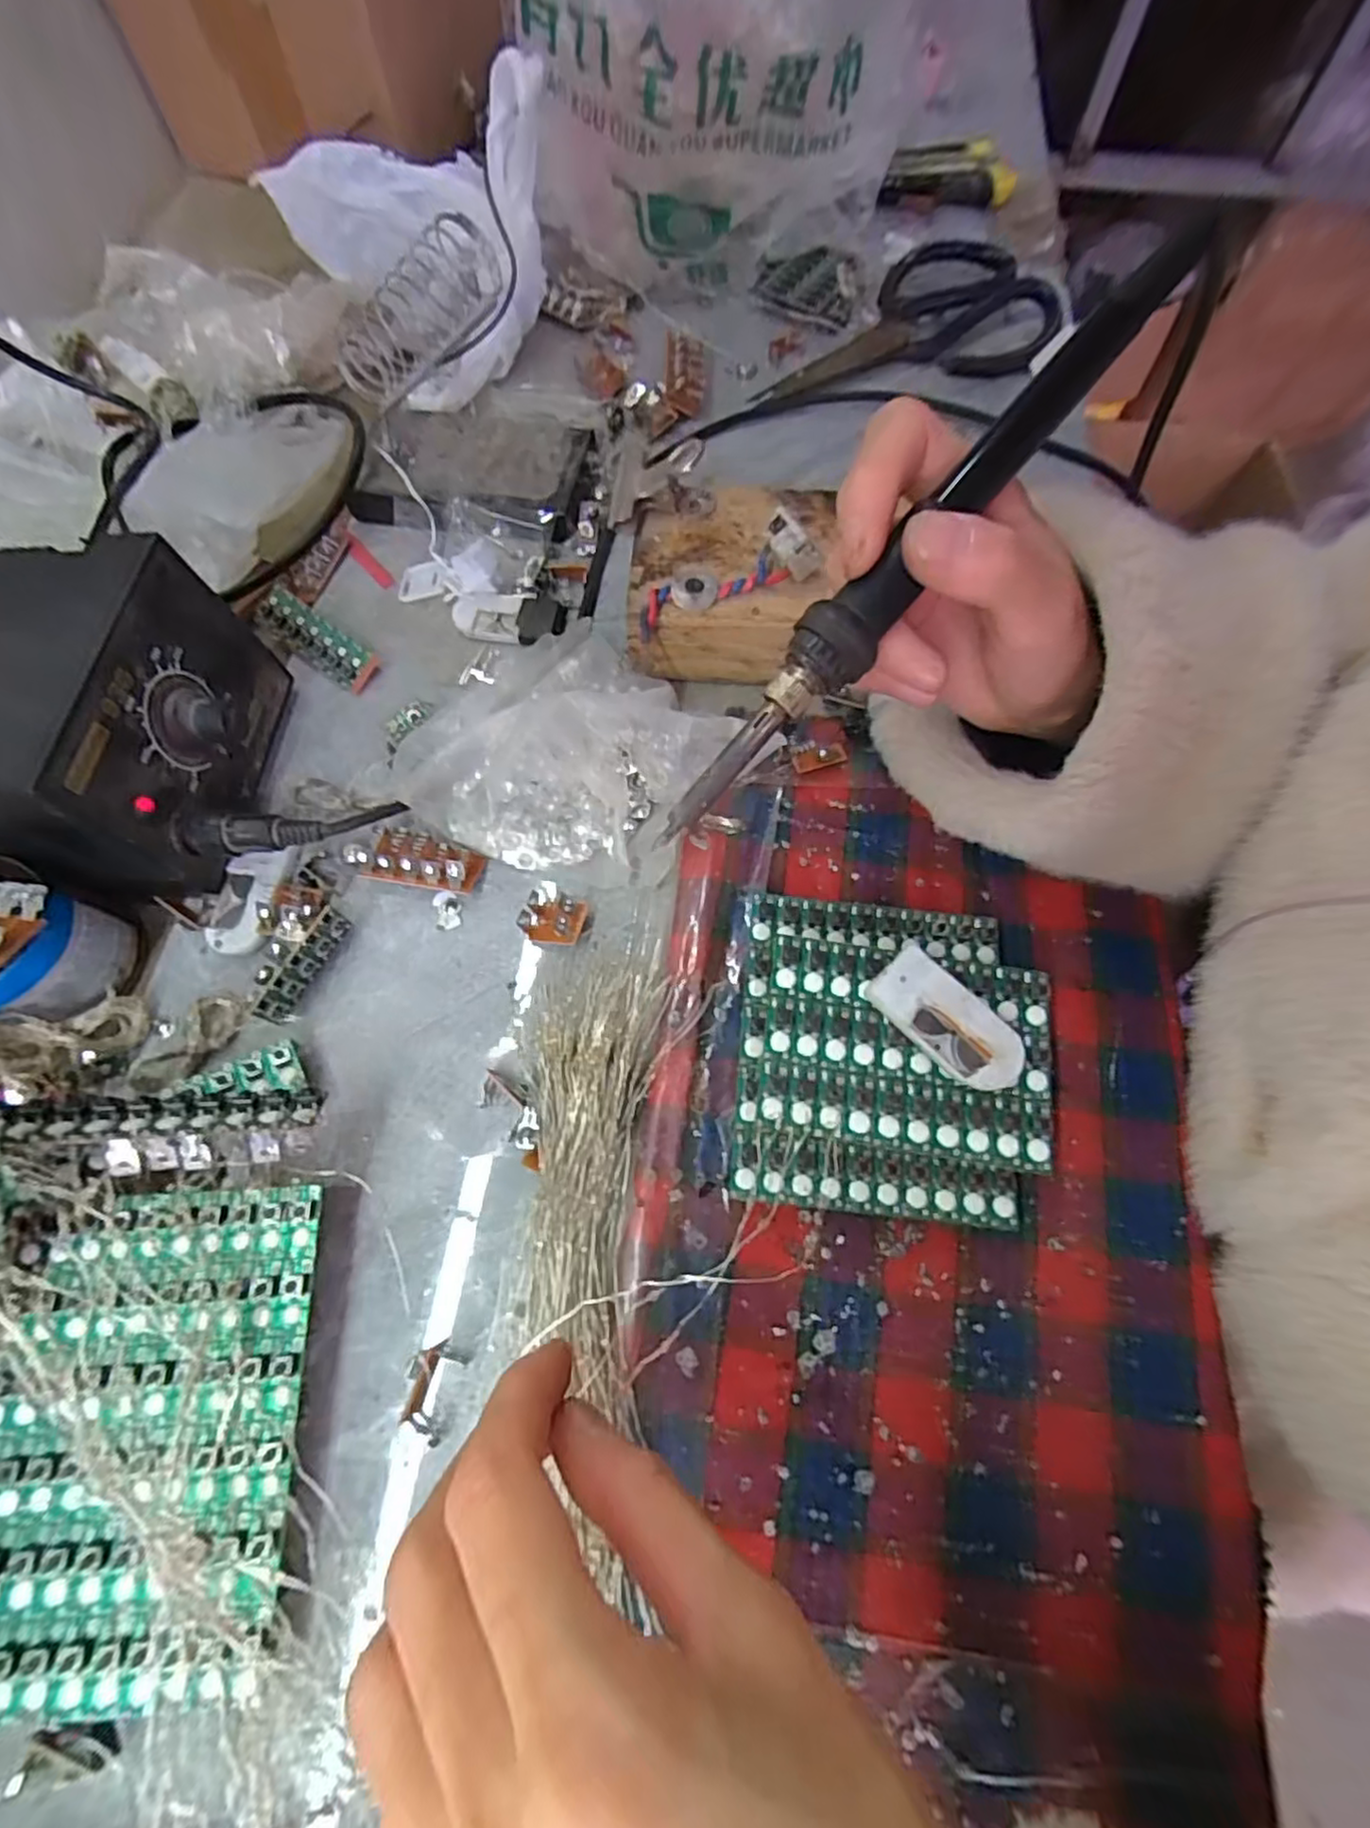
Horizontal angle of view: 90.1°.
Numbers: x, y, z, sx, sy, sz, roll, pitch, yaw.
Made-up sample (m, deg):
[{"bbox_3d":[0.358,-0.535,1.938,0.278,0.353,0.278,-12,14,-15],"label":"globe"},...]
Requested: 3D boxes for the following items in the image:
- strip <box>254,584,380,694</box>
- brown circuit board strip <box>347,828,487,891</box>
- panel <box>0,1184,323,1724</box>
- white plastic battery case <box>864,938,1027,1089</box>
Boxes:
[{"bbox_3d":[-0.179,-0.133,0.329,0.072,0.006,0.022,37,95,10],"label":"strip"},{"bbox_3d":[-0.114,-0.024,0.283,0.056,0.017,0.023,9,69,4],"label":"brown circuit board strip"},{"bbox_3d":[-0.164,0.153,0.205,0.091,0.004,0.128,-3,71,-3],"label":"panel"},{"bbox_3d":[0.086,0.036,0.227,0.051,0.013,0.025,43,75,15],"label":"white plastic battery case"}]

